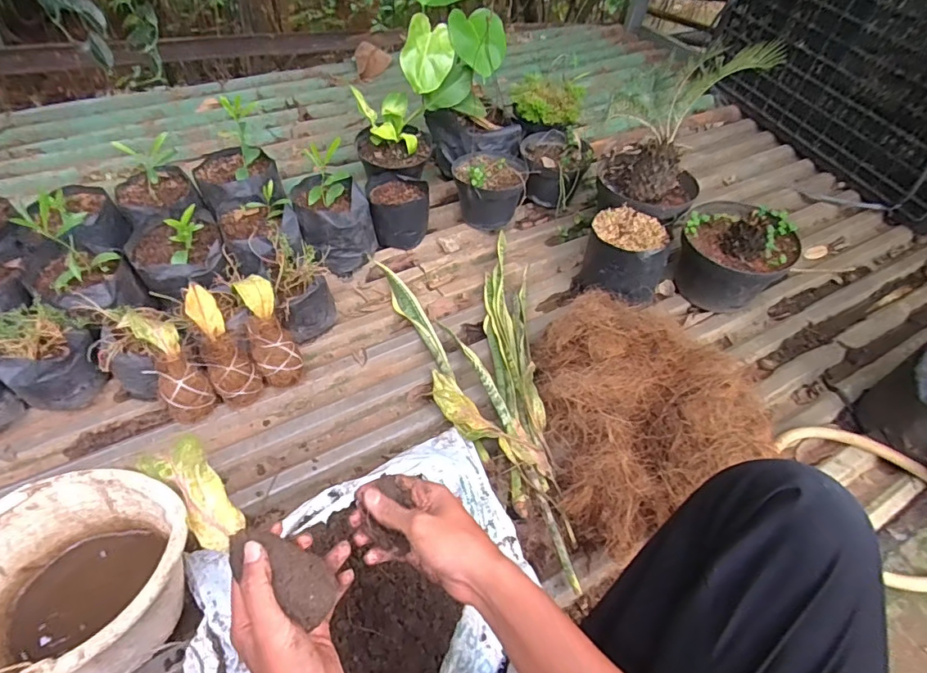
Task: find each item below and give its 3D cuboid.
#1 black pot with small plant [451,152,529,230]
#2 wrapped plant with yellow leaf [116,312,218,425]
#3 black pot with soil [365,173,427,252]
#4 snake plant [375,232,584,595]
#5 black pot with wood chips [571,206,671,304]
[{"bbox_3d":[0.058,-0.353,1.191,0.171,0.137,0.181,3,52,-3],"label":"black pot with small plant"},{"bbox_3d":[-0.474,0.047,0.813,0.073,0.198,0.070,-29,16,-25],"label":"wrapped plant with yellow leaf"},{"bbox_3d":[-0.147,-0.291,1.134,0.127,0.113,0.130,3,52,-3],"label":"black pot with soil"},{"bbox_3d":[0.054,0.076,0.901,0.277,0.072,0.704,-10,54,-13],"label":"snake plant"},{"bbox_3d":[0.324,-0.148,1.039,0.149,0.164,0.157,4,52,-6],"label":"black pot with wood chips"}]

